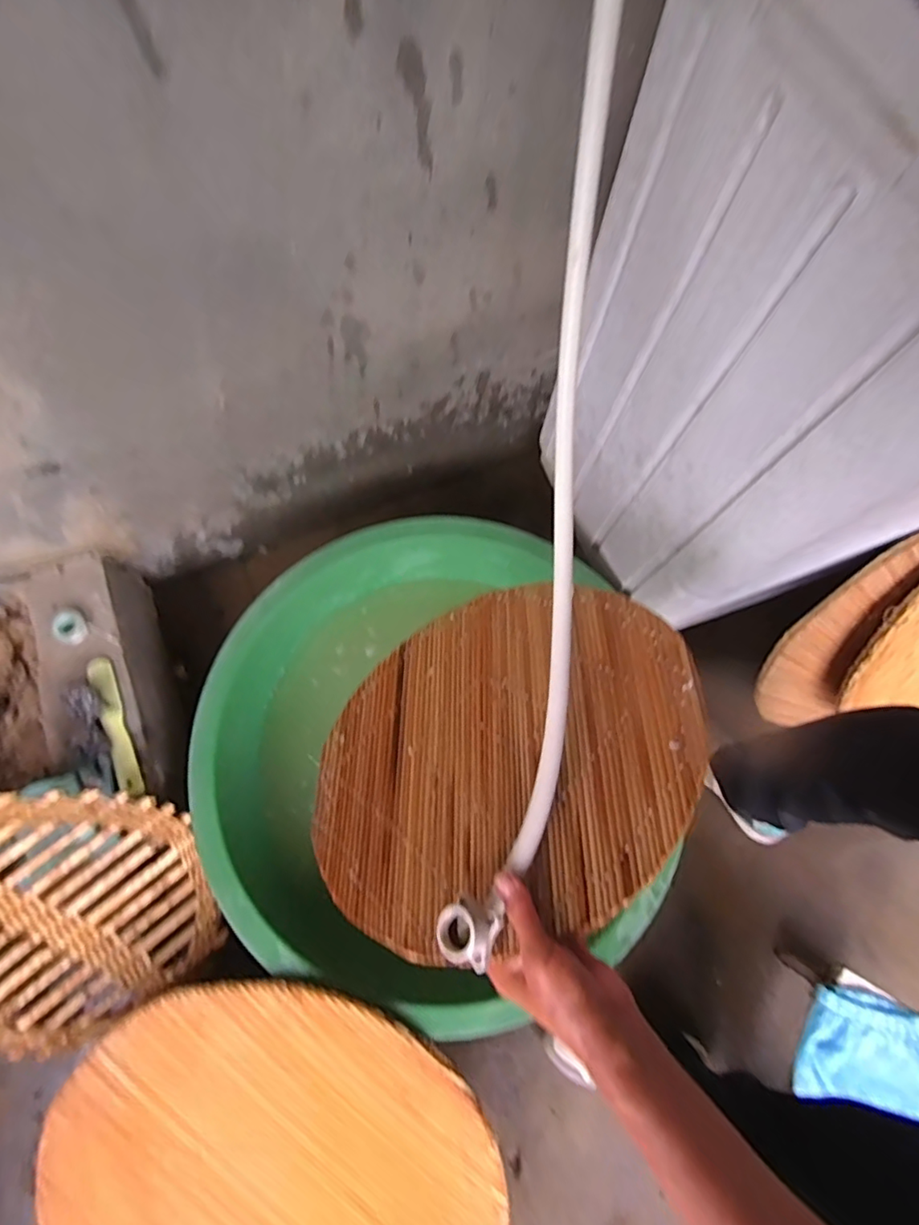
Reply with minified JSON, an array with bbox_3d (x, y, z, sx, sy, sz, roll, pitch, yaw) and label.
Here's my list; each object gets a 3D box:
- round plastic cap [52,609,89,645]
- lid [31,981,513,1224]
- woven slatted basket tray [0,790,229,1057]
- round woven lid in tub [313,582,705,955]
[{"bbox_3d":[-0.593,0.022,0.838,0.055,0.011,0.047,43,70,-6],"label":"round plastic cap"},{"bbox_3d":[-0.244,0.789,0.716,0.603,0.028,0.597,0,89,3],"label":"lid"},{"bbox_3d":[-0.594,0.442,0.763,0.440,0.043,0.440,-13,118,-18],"label":"woven slatted basket tray"},{"bbox_3d":[0.029,0.116,0.542,0.378,0.008,0.359,-19,40,16],"label":"round woven lid in tub"}]

